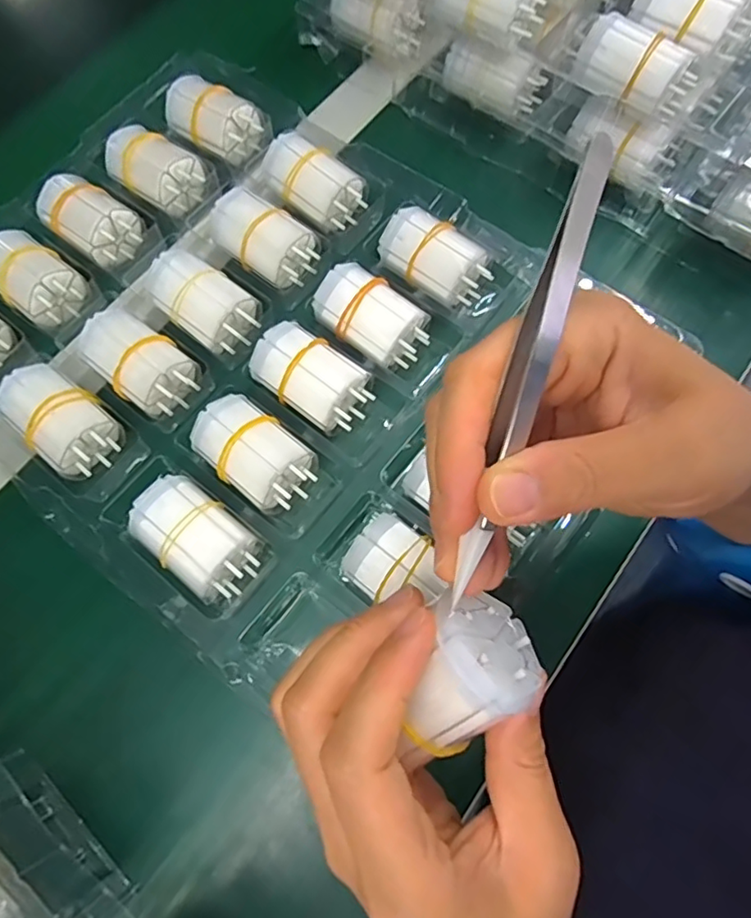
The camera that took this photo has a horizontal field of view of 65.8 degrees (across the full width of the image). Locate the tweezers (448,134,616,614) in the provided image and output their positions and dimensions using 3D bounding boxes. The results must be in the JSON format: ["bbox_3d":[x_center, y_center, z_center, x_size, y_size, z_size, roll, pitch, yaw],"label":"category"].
[{"bbox_3d":[0.039,-0.019,0.154,0.009,0.007,0.123,17,101,7],"label":"tweezers"}]

